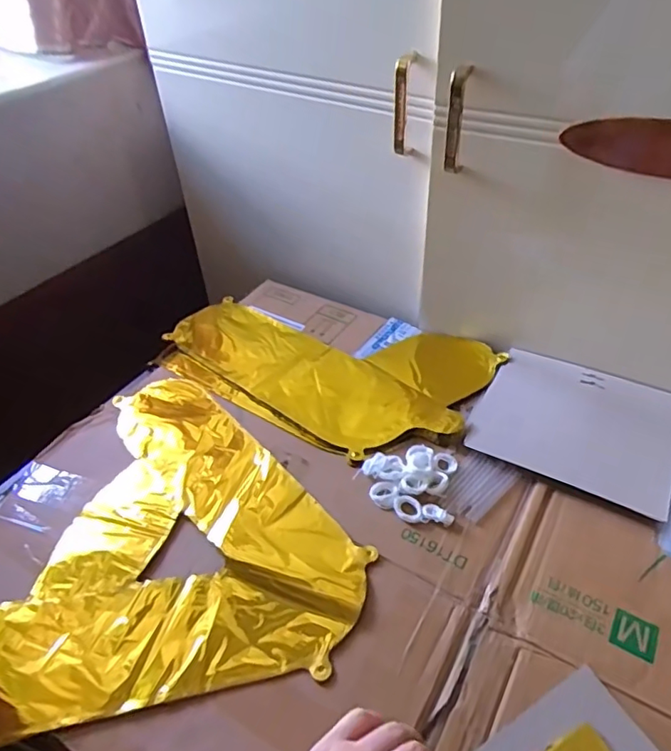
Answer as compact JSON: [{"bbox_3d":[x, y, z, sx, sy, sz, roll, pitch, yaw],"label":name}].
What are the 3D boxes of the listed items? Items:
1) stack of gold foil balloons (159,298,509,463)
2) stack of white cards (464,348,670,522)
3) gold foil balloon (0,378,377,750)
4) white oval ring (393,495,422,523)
[{"bbox_3d":[-0.022,-0.027,0.706,0.397,0.015,0.232,23,48,25],"label":"stack of gold foil balloons"},{"bbox_3d":[0.260,0.050,0.603,0.195,0.014,0.169,19,46,22],"label":"stack of white cards"},{"bbox_3d":[-0.134,0.164,0.520,0.318,0.030,0.364,9,44,14],"label":"gold foil balloon"},{"bbox_3d":[0.069,0.127,0.536,0.027,0.006,0.023,25,49,27],"label":"white oval ring"}]

